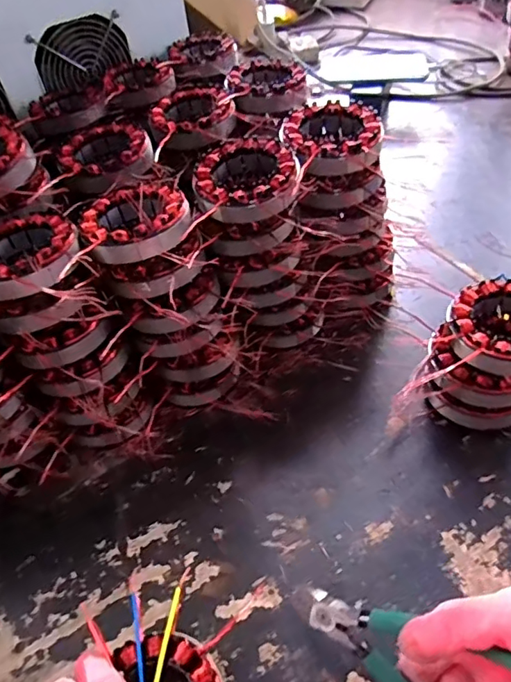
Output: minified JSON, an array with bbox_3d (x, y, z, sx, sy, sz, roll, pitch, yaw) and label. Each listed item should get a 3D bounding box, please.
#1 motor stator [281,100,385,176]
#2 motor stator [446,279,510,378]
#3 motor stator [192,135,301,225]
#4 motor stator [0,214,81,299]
[{"bbox_3d":[0.068,-0.178,0.461,0.085,0.033,0.092,-7,47,1],"label":"motor stator"},{"bbox_3d":[0.197,-0.005,0.413,0.086,0.042,0.090,-4,47,4],"label":"motor stator"},{"bbox_3d":[-0.007,-0.135,0.435,0.085,0.034,0.091,-5,47,3],"label":"motor stator"},{"bbox_3d":[-0.180,-0.065,0.399,0.086,0.033,0.083,-4,47,4],"label":"motor stator"}]

